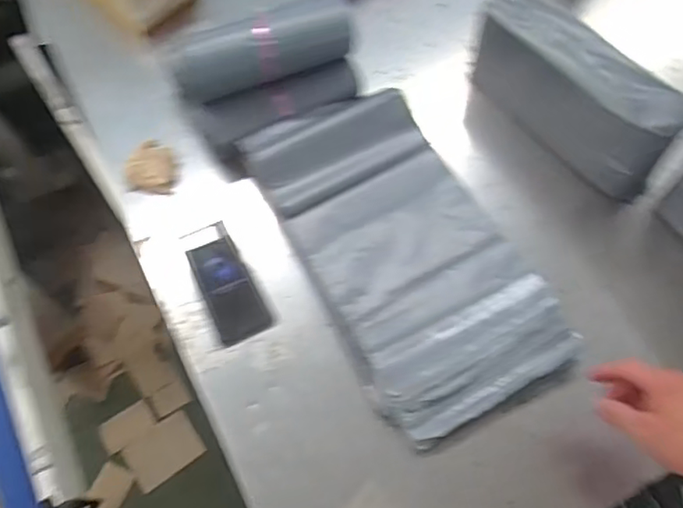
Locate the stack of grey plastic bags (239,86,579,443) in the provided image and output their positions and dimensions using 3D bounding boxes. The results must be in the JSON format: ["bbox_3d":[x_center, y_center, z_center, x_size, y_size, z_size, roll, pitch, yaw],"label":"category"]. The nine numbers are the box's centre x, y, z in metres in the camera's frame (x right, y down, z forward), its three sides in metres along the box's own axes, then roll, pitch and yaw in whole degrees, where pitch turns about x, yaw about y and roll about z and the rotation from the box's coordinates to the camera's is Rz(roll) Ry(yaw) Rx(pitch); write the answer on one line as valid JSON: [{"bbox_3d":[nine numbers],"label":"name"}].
[{"bbox_3d":[0.072,-0.010,0.767,0.231,0.059,0.447,-27,66,-12],"label":"stack of grey plastic bags"}]

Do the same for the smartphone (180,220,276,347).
[{"bbox_3d":[-0.147,0.036,0.769,0.065,0.010,0.151,-25,79,-11],"label":"smartphone"}]

